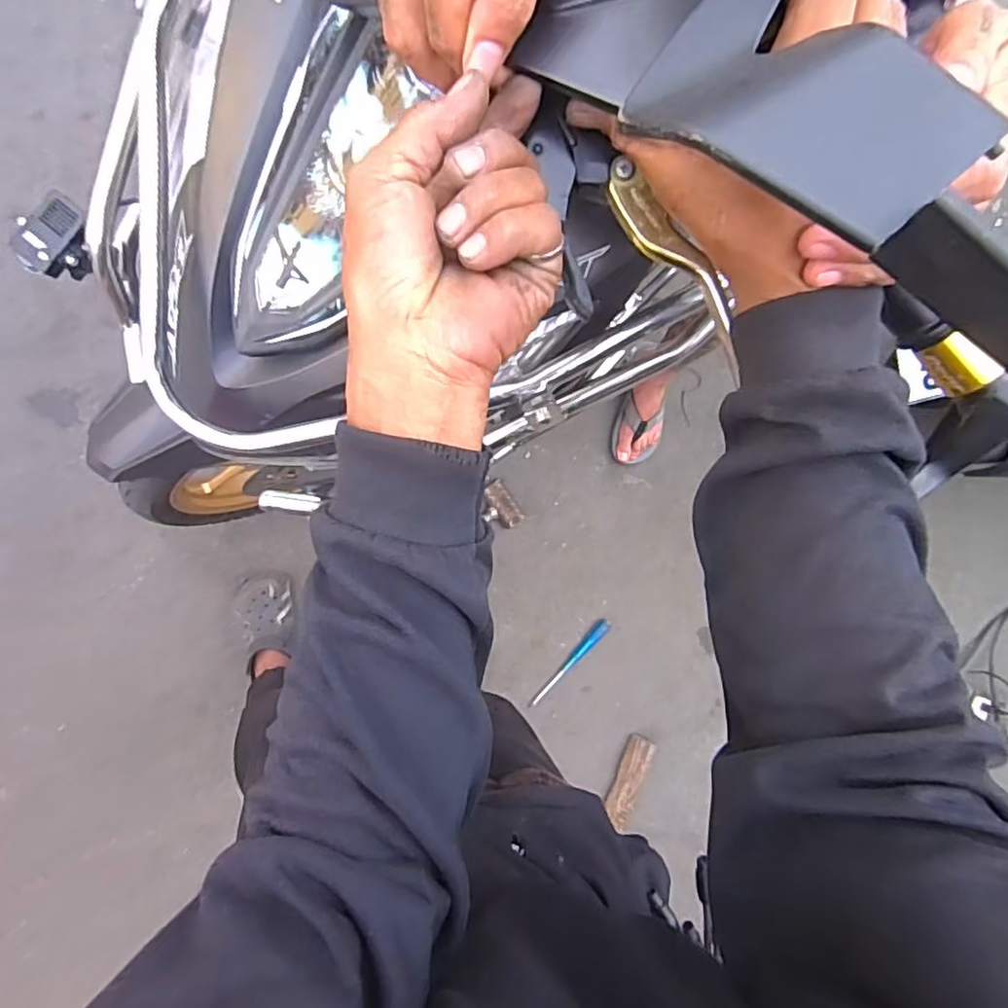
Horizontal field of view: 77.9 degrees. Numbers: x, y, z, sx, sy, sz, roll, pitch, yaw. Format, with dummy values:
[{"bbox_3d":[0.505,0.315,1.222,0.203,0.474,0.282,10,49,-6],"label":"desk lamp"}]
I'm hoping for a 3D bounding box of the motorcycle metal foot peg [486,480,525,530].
[{"bbox_3d":[0.001,0.002,1.258,0.049,0.040,0.098,-34,99,-8],"label":"motorcycle metal foot peg"}]

